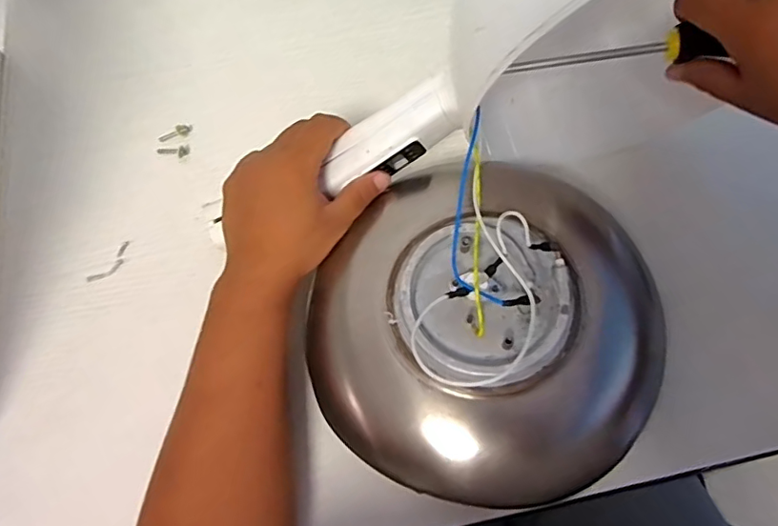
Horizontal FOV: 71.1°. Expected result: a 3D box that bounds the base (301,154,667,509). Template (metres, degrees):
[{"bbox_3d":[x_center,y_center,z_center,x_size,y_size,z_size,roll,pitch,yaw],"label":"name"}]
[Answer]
[{"bbox_3d":[0.064,0.032,0.336,0.212,0.060,0.218,-1,68,2],"label":"base"}]

